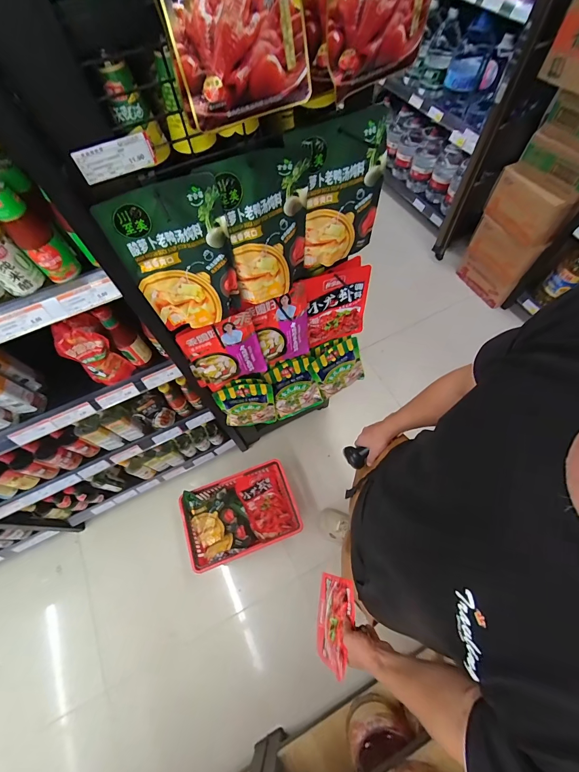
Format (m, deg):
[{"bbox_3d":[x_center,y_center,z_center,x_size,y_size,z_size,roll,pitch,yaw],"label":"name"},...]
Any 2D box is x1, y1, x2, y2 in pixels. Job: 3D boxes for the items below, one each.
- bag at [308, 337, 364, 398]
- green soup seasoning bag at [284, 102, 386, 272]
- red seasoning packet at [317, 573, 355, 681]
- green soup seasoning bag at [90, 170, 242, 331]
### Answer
[{"bbox_3d":[0.167,-0.055,1.082,0.169,0.220,0.025,-32,49,2],"label":"bag"},{"bbox_3d":[0.097,-0.346,0.585,0.157,0.255,0.030,-21,57,-4],"label":"green soup seasoning bag"},{"bbox_3d":[0.096,0.529,0.722,0.022,0.216,0.169,12,62,-3],"label":"red seasoning packet"},{"bbox_3d":[-0.183,-0.206,0.548,0.174,0.253,0.022,-20,55,-7],"label":"green soup seasoning bag"}]

